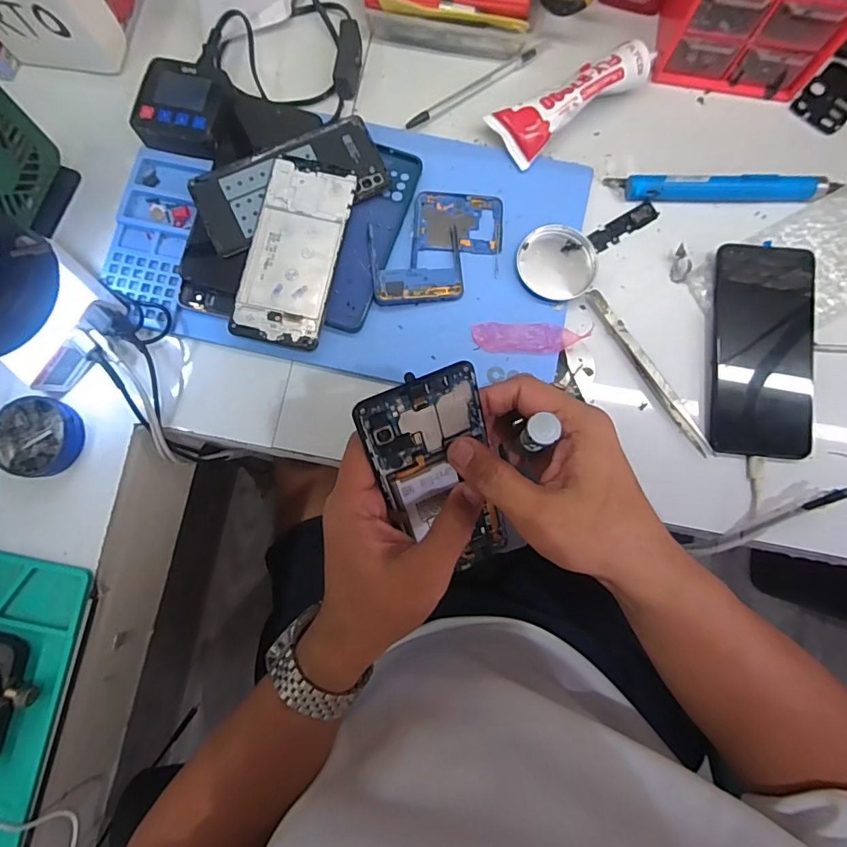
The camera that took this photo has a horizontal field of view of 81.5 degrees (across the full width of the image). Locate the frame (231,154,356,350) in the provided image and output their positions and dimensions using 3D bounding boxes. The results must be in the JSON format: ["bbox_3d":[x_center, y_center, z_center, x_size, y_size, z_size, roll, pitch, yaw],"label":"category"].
[{"bbox_3d":[-0.104,-0.138,0.395,0.069,0.004,0.151,12,82,1],"label":"frame"}]

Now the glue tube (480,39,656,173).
[{"bbox_3d":[0.126,-0.277,0.414,0.135,0.025,0.049,-33,86,-2],"label":"glue tube"}]

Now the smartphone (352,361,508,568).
[{"bbox_3d":[0.014,0.038,0.307,0.071,0.012,0.155,-21,125,-1],"label":"smartphone"}]

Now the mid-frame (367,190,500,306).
[{"bbox_3d":[0.012,-0.148,0.410,0.111,0.014,0.094,-4,77,-6],"label":"mid-frame"}]

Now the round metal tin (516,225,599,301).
[{"bbox_3d":[0.110,-0.131,0.404,0.061,0.011,0.059,0,85,0],"label":"round metal tin"}]

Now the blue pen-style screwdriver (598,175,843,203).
[{"bbox_3d":[0.253,-0.198,0.417,0.182,0.018,0.023,2,85,1],"label":"blue pen-style screwdriver"}]

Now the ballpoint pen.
[{"bbox_3d":[0.042,-0.296,0.434,0.134,0.011,0.012,-35,86,-2],"label":"ballpoint pen"}]

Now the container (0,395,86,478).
[{"bbox_3d":[-0.307,0.010,0.390,0.064,0.016,0.061,0,85,0],"label":"container"}]

